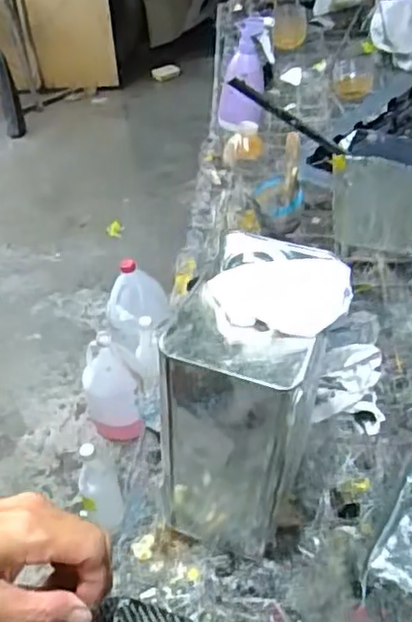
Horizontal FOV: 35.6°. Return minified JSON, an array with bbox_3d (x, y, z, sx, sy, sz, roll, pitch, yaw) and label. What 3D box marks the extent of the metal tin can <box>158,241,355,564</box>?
[{"bbox_3d":[0.048,0.084,0.565,0.119,0.246,0.169,17,46,25],"label":"metal tin can"}]

